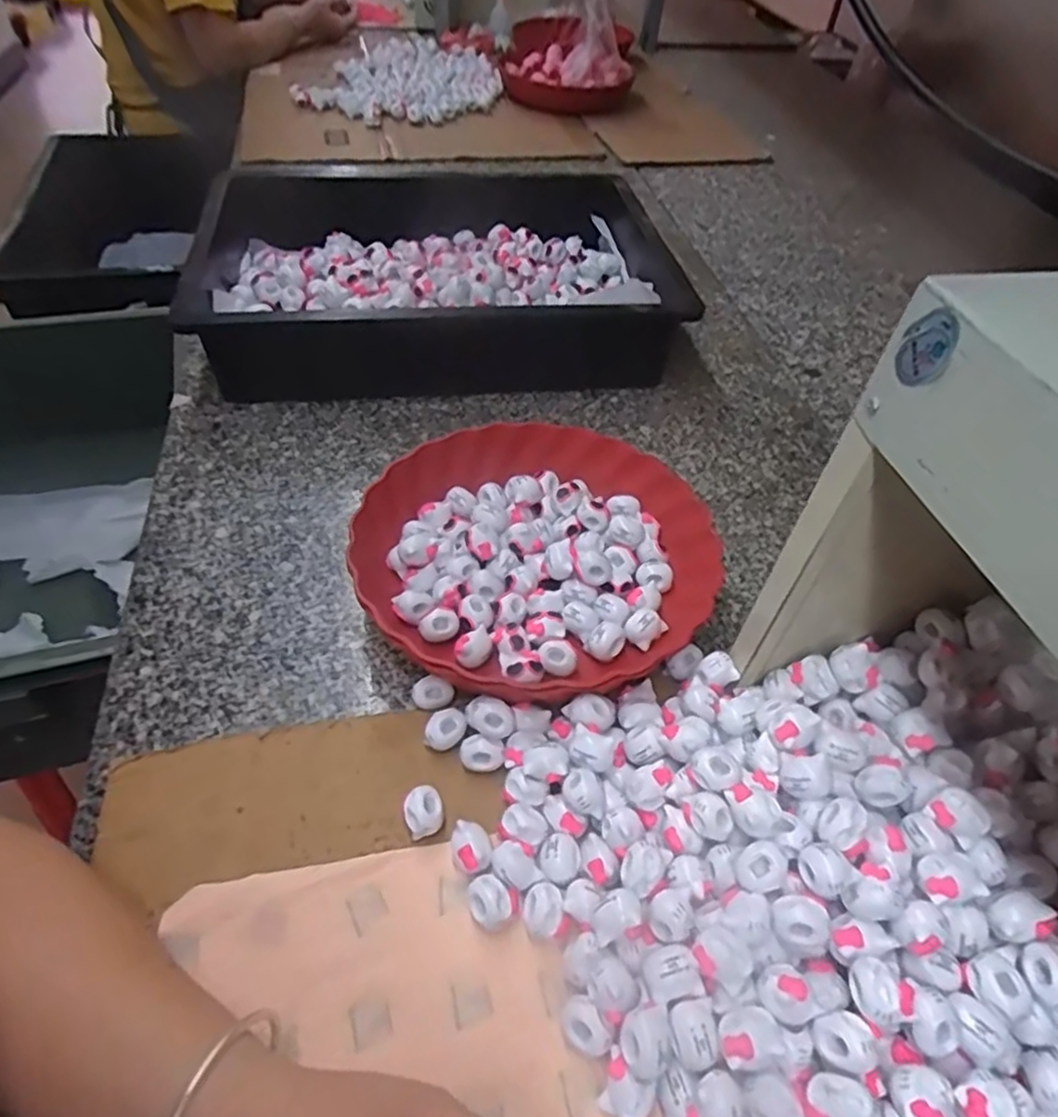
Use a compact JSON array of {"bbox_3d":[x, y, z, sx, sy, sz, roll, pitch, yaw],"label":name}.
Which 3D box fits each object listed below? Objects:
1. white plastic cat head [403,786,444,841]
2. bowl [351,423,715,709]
[{"bbox_3d":[-0.057,0.139,0.384,0.020,0.020,0.022,3,47,-3],"label":"white plastic cat head"},{"bbox_3d":[0.003,-0.004,0.501,0.242,0.054,0.231,3,47,-3],"label":"bowl"}]

